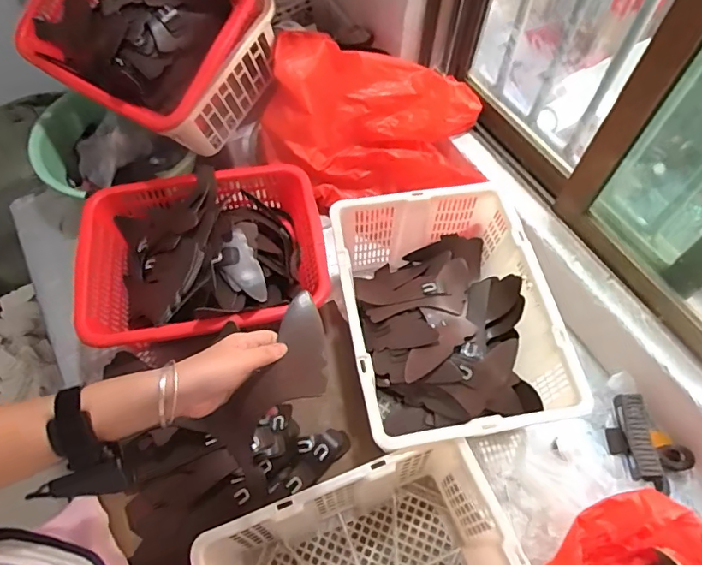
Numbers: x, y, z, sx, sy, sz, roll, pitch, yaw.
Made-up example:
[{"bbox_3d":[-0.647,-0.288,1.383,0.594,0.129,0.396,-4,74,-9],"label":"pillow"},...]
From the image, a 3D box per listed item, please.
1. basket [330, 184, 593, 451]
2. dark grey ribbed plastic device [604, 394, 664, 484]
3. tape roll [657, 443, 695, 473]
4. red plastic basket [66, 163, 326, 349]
[{"bbox_3d":[0.142,0.062,0.785,0.292,0.170,0.382,-8,60,-5],"label":"basket"},{"bbox_3d":[0.426,0.238,0.758,0.039,0.062,0.121,0,60,-1],"label":"dark grey ribbed plastic device"},{"bbox_3d":[0.500,0.269,0.760,0.018,0.042,0.042,14,50,-46],"label":"tape roll"},{"bbox_3d":[-0.247,-0.043,0.845,0.386,0.118,0.299,-11,61,-7],"label":"red plastic basket"}]

